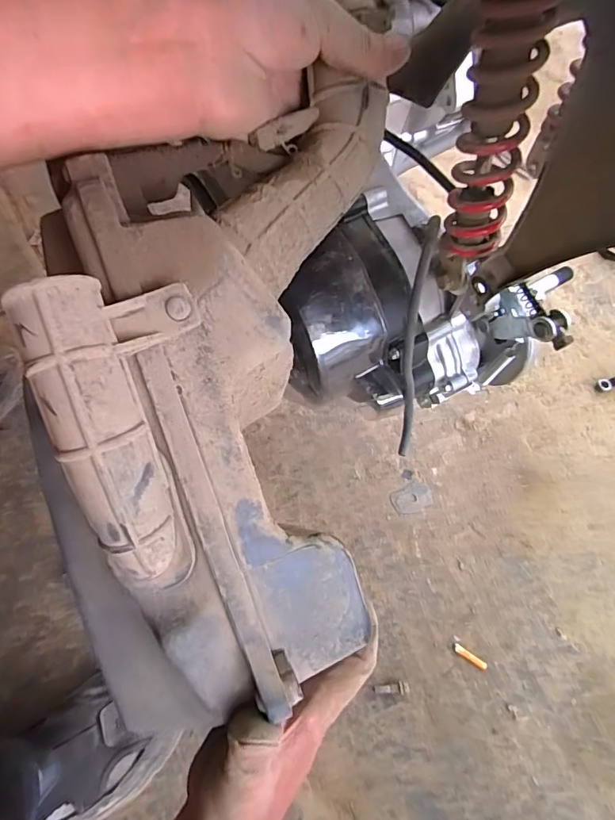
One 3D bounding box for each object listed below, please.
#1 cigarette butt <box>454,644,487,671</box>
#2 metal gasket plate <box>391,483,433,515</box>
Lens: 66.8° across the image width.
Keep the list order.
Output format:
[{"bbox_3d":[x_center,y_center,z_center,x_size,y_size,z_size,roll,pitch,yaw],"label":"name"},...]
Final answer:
[{"bbox_3d":[0.188,0.285,0.539,0.039,0.005,0.009,34,70,12],"label":"cigarette butt"},{"bbox_3d":[0.139,0.116,0.615,0.053,0.004,0.034,-22,69,-11],"label":"metal gasket plate"}]

